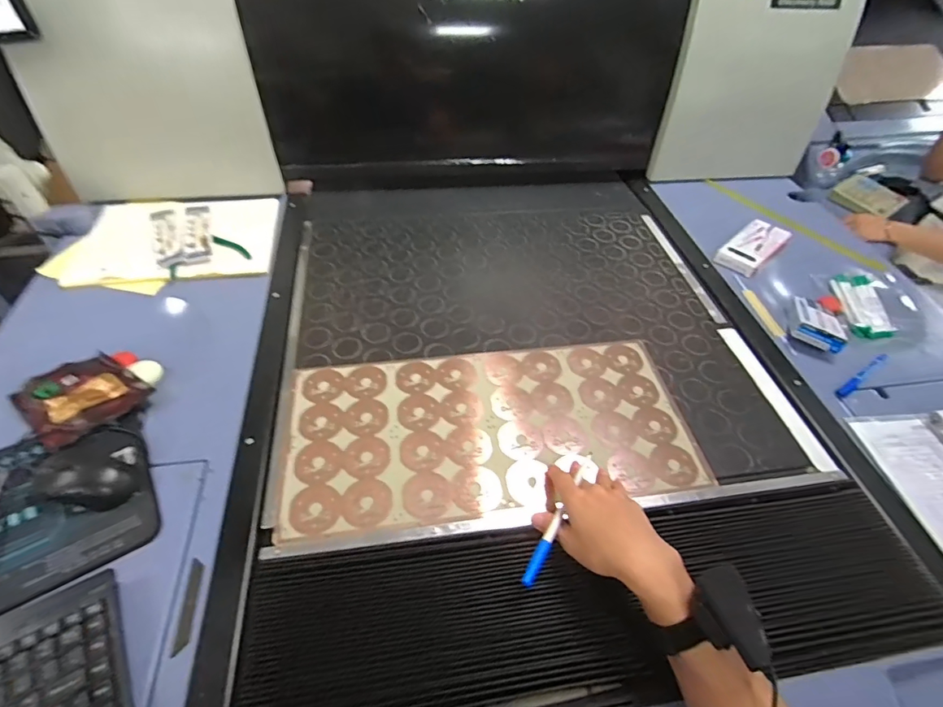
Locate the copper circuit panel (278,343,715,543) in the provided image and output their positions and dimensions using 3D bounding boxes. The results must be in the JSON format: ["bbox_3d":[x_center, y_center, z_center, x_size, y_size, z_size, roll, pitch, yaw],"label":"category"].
[{"bbox_3d":[0.026,0.093,0.623,0.509,0.009,0.237,-5,50,-8],"label":"copper circuit panel"}]

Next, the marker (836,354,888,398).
[{"bbox_3d":[0.588,0.034,0.713,0.143,0.008,0.015,-26,54,-24],"label":"marker"}]

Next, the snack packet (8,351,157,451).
[{"bbox_3d":[-0.511,0.056,0.622,0.143,0.033,0.120,28,52,20],"label":"snack packet"}]

